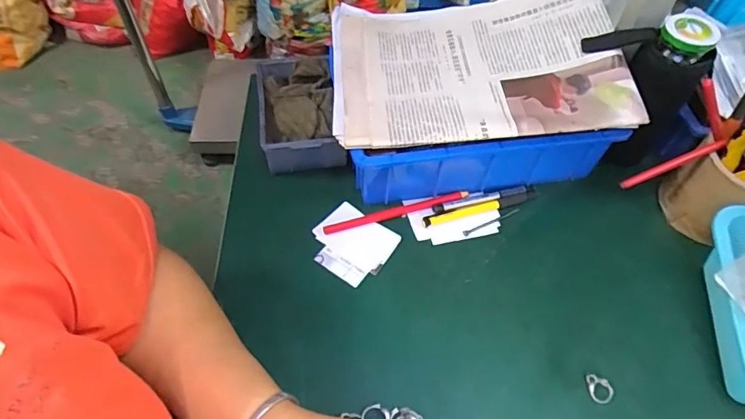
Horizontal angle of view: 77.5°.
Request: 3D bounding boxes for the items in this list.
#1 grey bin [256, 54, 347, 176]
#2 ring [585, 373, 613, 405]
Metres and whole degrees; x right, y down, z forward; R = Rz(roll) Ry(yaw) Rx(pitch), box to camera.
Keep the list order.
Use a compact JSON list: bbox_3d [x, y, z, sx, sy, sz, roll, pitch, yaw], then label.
[{"bbox_3d":[-0.088,-0.118,0.549,0.086,0.065,0.149,-7,55,-7],"label":"grey bin"},{"bbox_3d":[0.199,0.157,0.405,0.021,0.004,0.024,1,54,-1],"label":"ring"}]

